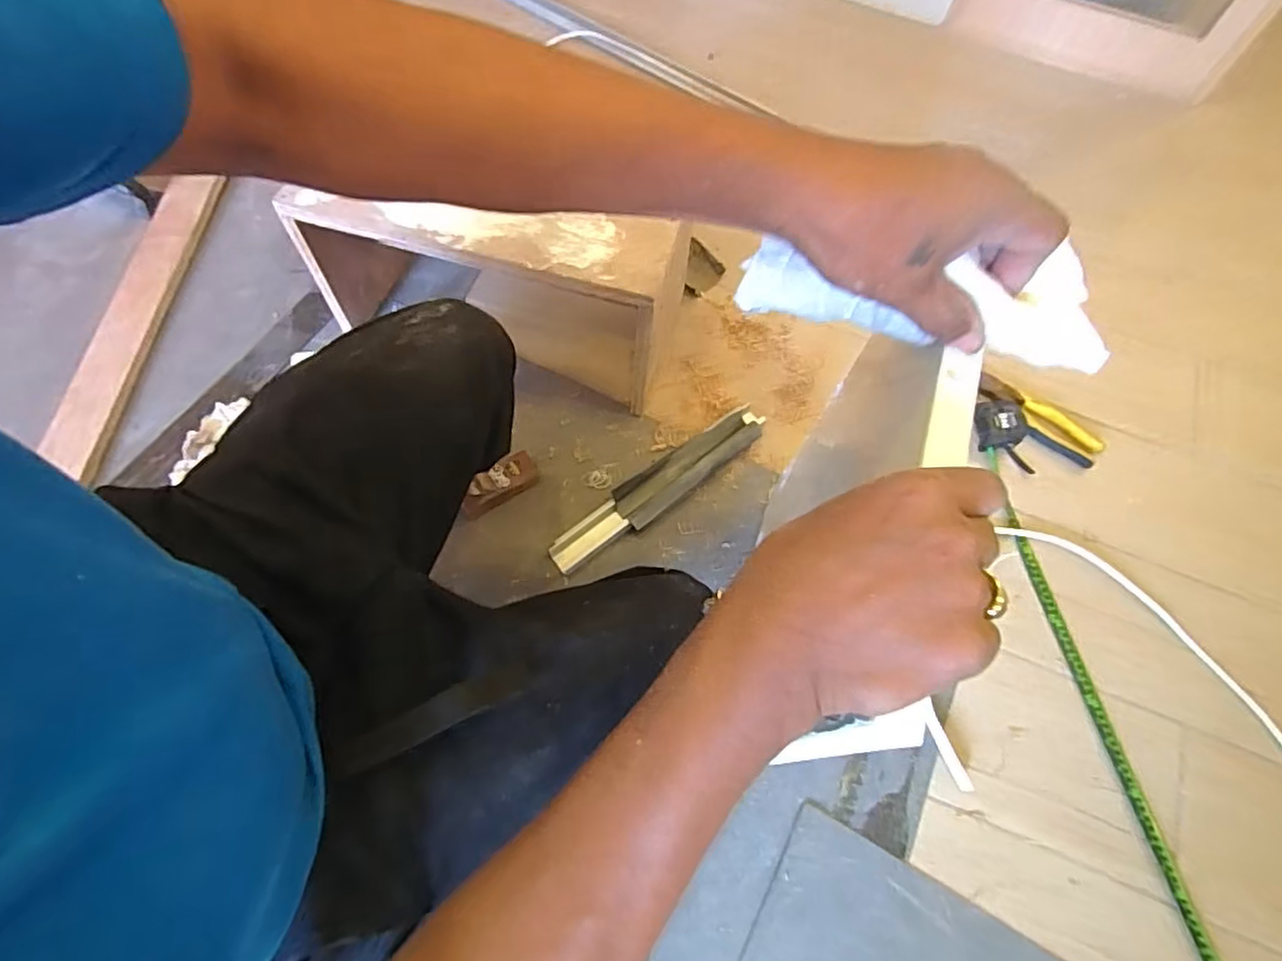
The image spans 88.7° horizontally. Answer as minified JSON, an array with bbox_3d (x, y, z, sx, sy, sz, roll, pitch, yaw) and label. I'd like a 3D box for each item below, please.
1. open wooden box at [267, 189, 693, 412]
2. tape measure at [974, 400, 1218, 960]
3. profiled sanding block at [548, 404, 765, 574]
[{"bbox_3d":[-0.186,-0.262,0.875,0.446,0.263,0.160,14,64,2],"label":"open wooden box"},{"bbox_3d":[0.547,0.205,0.811,0.074,0.035,0.728,-2,64,-6],"label":"tape measure"},{"bbox_3d":[0.023,0.008,0.870,0.333,0.031,0.061,-37,69,-14],"label":"profiled sanding block"}]

